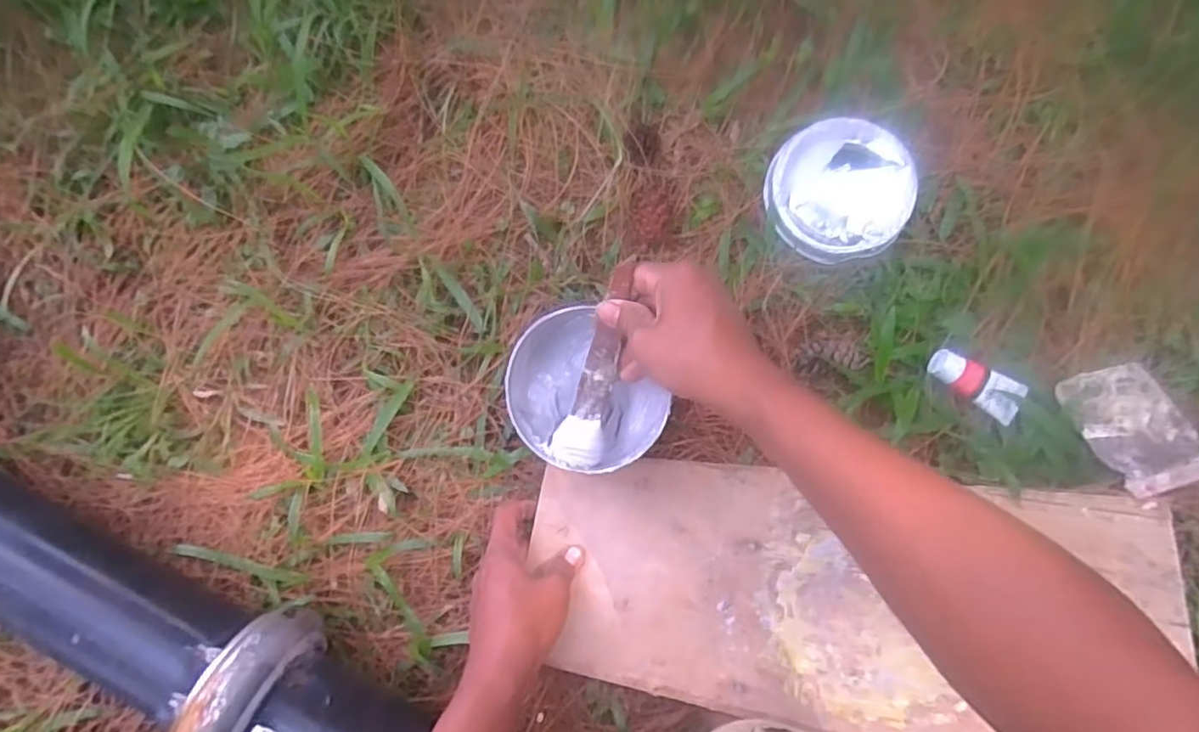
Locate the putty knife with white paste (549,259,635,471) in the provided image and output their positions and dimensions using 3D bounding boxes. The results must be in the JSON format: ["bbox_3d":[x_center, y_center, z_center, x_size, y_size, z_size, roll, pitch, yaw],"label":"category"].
[{"bbox_3d":[-0.001,0.001,0.464,0.037,0.011,0.162,16,111,5],"label":"putty knife with white paste"}]

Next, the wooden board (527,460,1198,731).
[{"bbox_3d":[0.177,0.180,0.477,0.471,0.007,0.195,3,66,12],"label":"wooden board"}]

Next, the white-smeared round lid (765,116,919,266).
[{"bbox_3d":[0.212,-0.155,0.547,0.122,0.023,0.124,0,83,3],"label":"white-smeared round lid"}]

